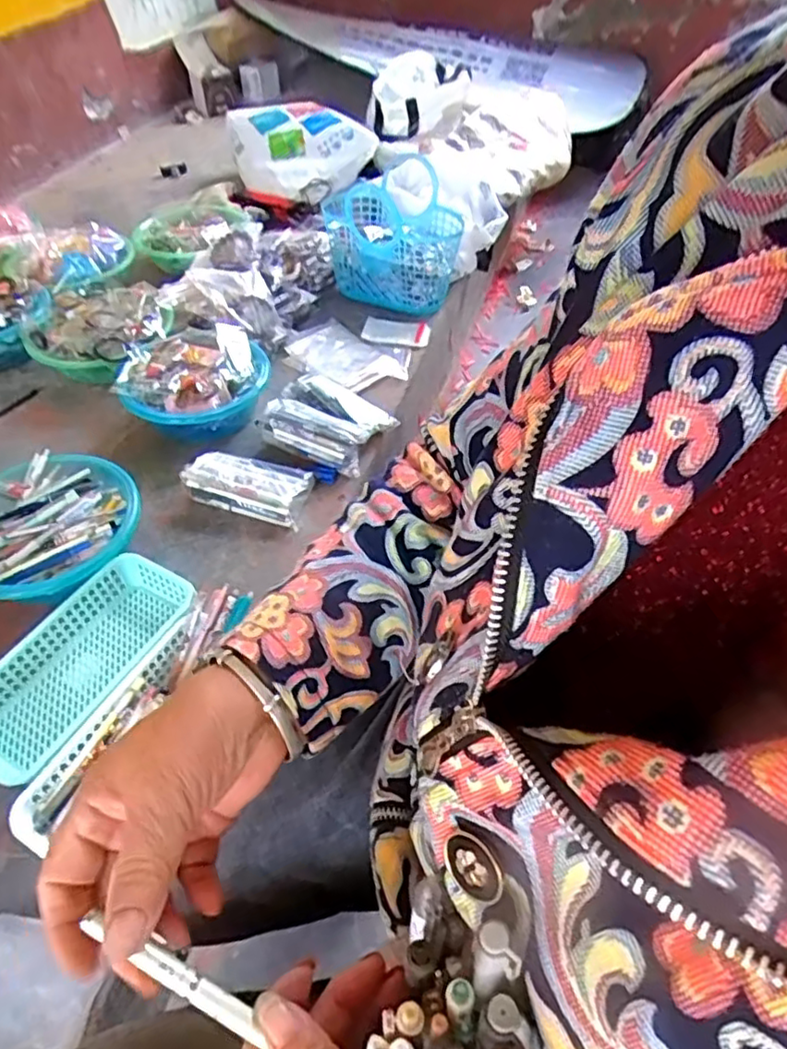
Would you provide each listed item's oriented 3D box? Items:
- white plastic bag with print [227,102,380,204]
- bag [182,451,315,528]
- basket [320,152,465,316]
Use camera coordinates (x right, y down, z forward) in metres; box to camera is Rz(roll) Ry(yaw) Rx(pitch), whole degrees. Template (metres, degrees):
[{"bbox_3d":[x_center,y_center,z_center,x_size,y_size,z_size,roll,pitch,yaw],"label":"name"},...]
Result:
[{"bbox_3d":[-0.238,-0.989,1.644,0.342,0.114,0.441,-10,49,-9],"label":"white plastic bag with print"},{"bbox_3d":[-0.206,-0.059,0.902,0.167,0.048,0.095,11,49,10],"label":"bag"},{"bbox_3d":[-0.003,-0.559,1.233,0.247,0.188,0.234,-2,48,-3],"label":"basket"}]

